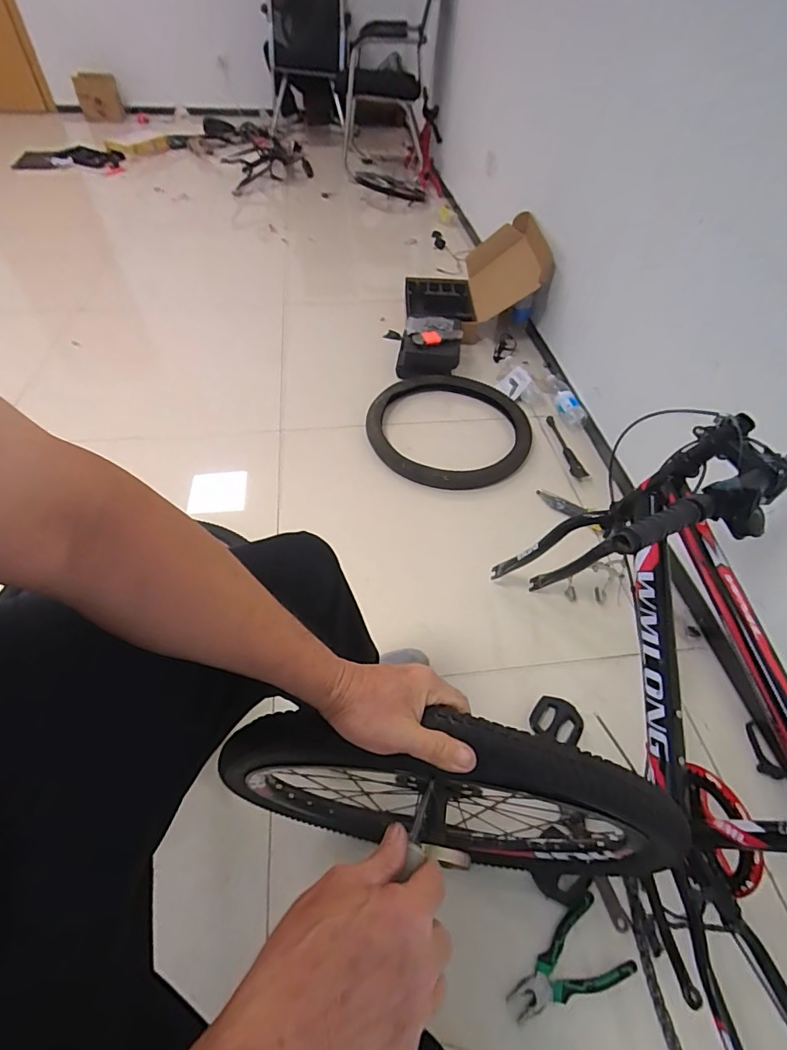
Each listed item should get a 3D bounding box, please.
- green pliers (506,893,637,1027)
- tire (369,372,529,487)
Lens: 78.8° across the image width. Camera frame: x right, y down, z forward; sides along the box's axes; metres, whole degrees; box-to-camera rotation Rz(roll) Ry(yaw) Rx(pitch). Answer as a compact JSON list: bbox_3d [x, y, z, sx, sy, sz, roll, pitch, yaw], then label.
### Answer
[{"bbox_3d":[0.246,0.631,0.682,0.178,0.021,0.095,-21,54,-19],"label":"green pliers"},{"bbox_3d":[0.168,-0.284,1.406,0.453,0.053,0.464,2,61,-4],"label":"tire"}]

